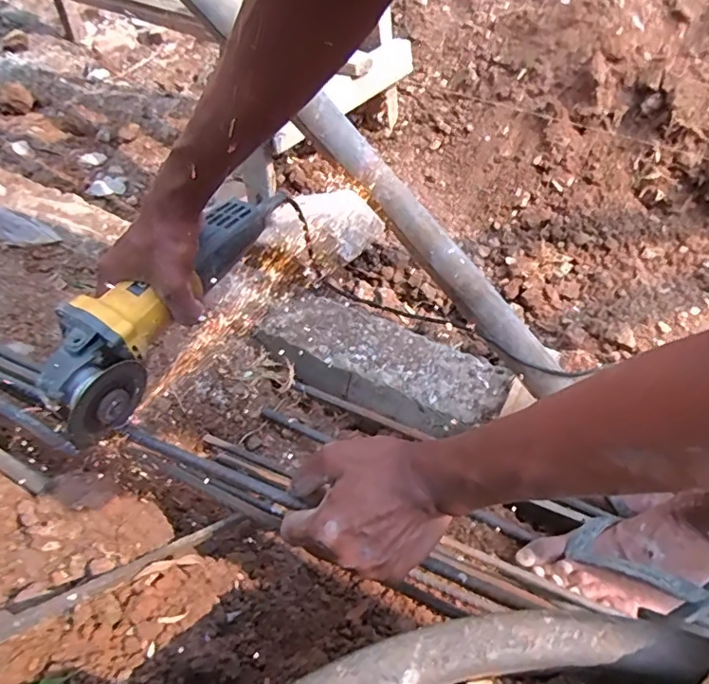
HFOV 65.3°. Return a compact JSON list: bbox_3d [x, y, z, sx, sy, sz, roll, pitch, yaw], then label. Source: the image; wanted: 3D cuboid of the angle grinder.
[{"bbox_3d":[-0.168,-0.050,0.514,0.072,0.070,0.306,21,53,17],"label":"angle grinder"}]

